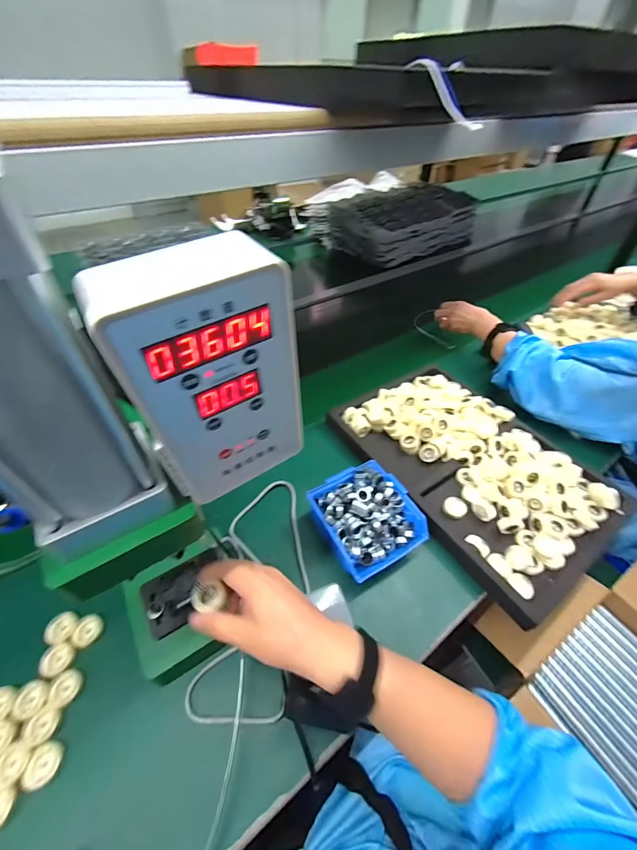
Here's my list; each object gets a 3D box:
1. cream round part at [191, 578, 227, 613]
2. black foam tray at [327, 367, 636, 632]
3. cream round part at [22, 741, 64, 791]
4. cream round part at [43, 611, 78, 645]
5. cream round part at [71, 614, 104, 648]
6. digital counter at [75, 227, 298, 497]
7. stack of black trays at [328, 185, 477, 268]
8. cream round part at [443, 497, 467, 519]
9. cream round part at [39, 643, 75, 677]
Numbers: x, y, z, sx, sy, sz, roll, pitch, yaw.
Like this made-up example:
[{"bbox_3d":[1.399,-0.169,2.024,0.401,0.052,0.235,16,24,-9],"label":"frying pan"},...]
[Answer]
[{"bbox_3d":[-0.110,0.171,0.337,0.033,0.008,0.028,-16,50,-16],"label":"cream round part"},{"bbox_3d":[0.256,0.059,0.575,0.286,0.050,0.417,-27,54,-24],"label":"black foam tray"},{"bbox_3d":[-0.270,0.333,0.330,0.028,0.008,0.033,3,47,1],"label":"cream round part"},{"bbox_3d":[-0.315,0.247,0.411,0.035,0.013,0.034,1,47,-1],"label":"cream round part"},{"bbox_3d":[-0.283,0.251,0.413,0.030,0.008,0.033,1,47,-1],"label":"cream round part"},{"bbox_3d":[-0.060,-0.022,0.204,0.091,0.154,0.032,-26,53,-24],"label":"digital counter"},{"bbox_3d":[0.346,-0.789,1.323,0.578,0.161,0.295,-24,53,-23],"label":"stack of black trays"},{"bbox_3d":[0.211,0.127,0.520,0.034,0.020,0.029,5,47,3],"label":"cream round part"},{"bbox_3d":[-0.301,0.271,0.389,0.031,0.007,0.031,1,47,-1],"label":"cream round part"}]

